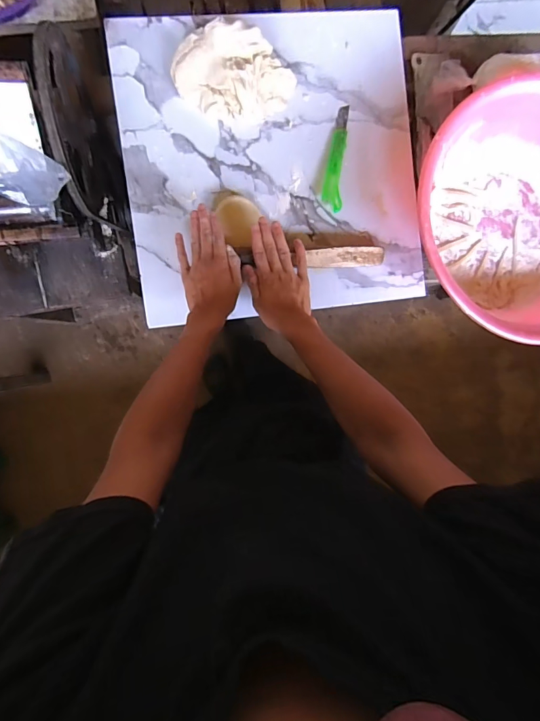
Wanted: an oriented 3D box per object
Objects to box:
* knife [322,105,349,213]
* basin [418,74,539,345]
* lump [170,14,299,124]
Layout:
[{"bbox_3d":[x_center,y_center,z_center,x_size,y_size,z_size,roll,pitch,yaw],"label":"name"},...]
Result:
[{"bbox_3d":[0.116,-0.350,0.672,0.035,0.015,0.180,7,92,-10],"label":"knife"},{"bbox_3d":[0.452,-0.252,0.685,0.431,0.158,0.401,0,93,-9],"label":"basin"},{"bbox_3d":[-0.055,-0.460,0.626,0.195,0.057,0.126,9,91,-9],"label":"lump"}]

